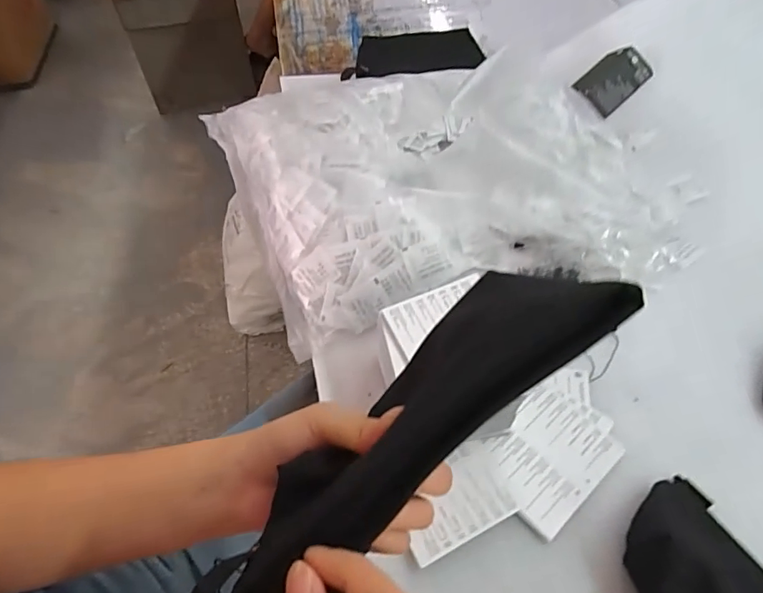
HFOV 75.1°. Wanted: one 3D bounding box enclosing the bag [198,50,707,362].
[{"bbox_3d":[0.083,-0.142,0.562,0.516,0.076,0.371,-12,53,-7],"label":"bag"}]

